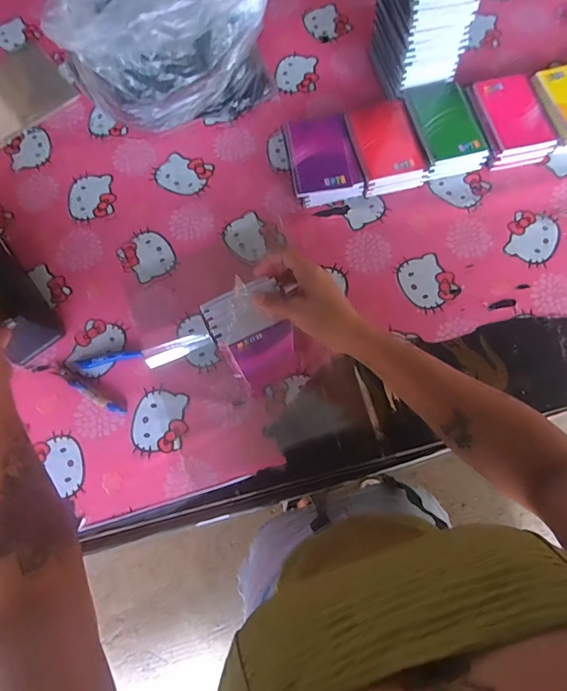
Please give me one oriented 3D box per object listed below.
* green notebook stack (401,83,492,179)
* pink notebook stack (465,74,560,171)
[{"bbox_3d":[0.241,-0.325,0.656,0.091,0.044,0.144,-13,72,-2],"label":"green notebook stack"},{"bbox_3d":[0.338,-0.339,0.657,0.098,0.039,0.140,-13,72,-2],"label":"pink notebook stack"}]

